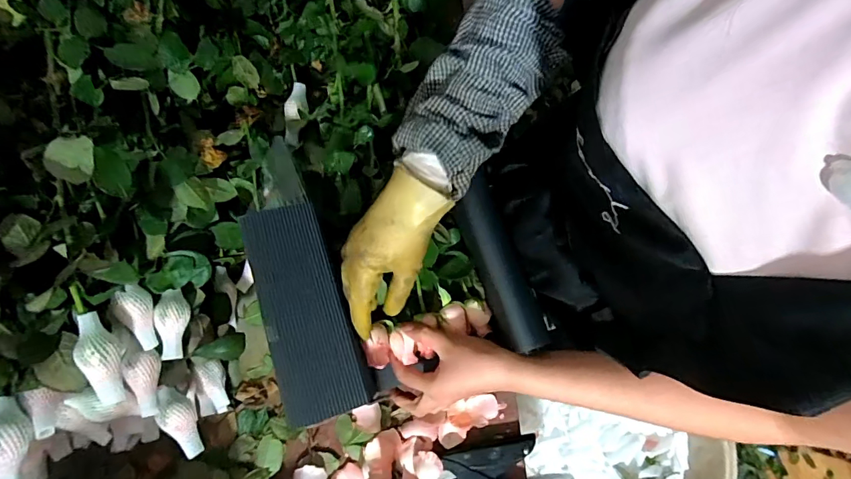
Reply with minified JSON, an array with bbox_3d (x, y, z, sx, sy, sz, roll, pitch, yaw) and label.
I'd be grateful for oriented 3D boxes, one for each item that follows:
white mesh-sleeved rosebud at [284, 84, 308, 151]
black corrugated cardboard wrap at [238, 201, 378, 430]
[{"bbox_3d":[-0.185,-0.177,0.608,0.031,0.025,0.089,-3,77,-1],"label":"white mesh-sleeved rosebud"},{"bbox_3d":[-0.118,0.067,0.431,0.088,0.014,0.211,-10,73,-36],"label":"black corrugated cardboard wrap"}]

